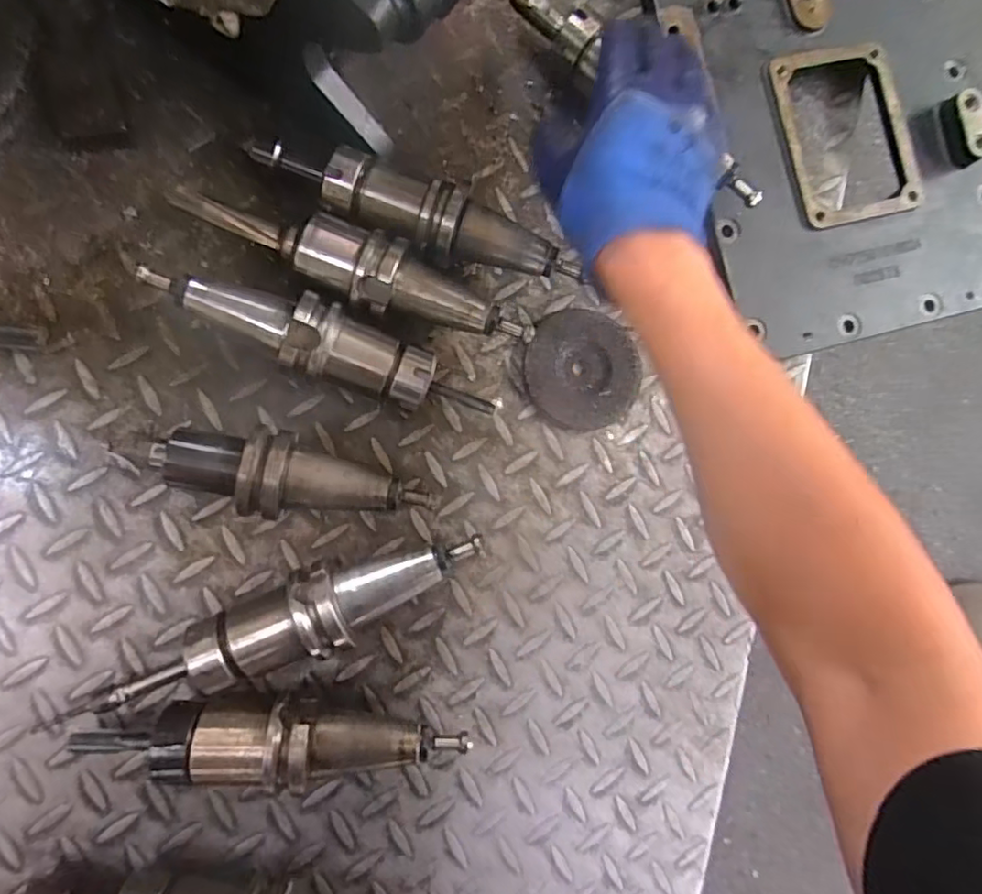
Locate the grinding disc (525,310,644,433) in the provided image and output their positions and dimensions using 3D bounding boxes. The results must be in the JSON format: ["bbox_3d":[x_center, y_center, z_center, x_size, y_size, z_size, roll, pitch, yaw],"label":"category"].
[{"bbox_3d":[0.073,-0.061,0.472,0.091,0.008,0.092,0,88,-10],"label":"grinding disc"}]

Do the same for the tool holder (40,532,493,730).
[{"bbox_3d":[-0.145,0.119,0.394,0.287,0.058,0.052,-22,92,-10],"label":"tool holder"}]

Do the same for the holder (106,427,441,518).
[{"bbox_3d":[-0.141,0.018,0.402,0.200,0.061,0.053,8,87,-9],"label":"holder"}]

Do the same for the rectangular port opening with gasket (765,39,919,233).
[{"bbox_3d":[0.297,-0.262,0.501,0.109,0.011,0.146,-16,91,-10],"label":"rectangular port opening with gasket"}]

